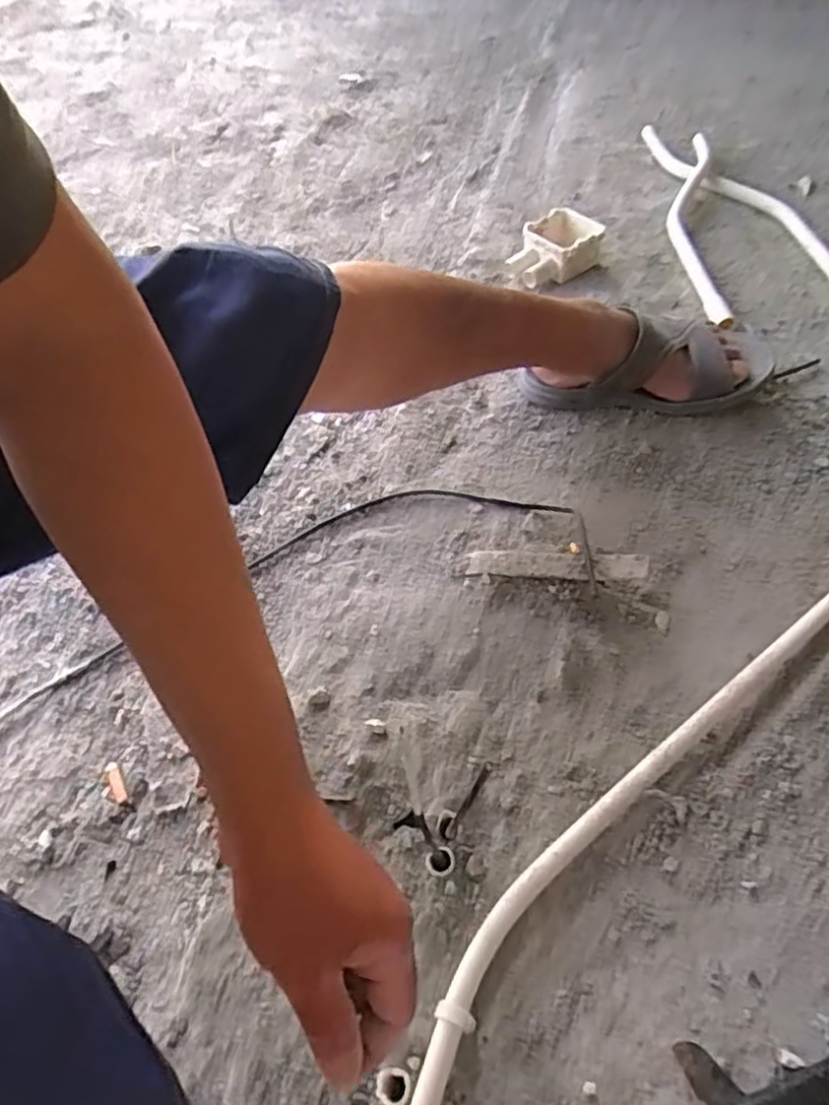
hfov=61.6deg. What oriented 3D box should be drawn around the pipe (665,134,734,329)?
[{"bbox_3d":[0.366,-0.439,0.915,0.059,0.048,0.415,1,66,4],"label":"pipe"}]

